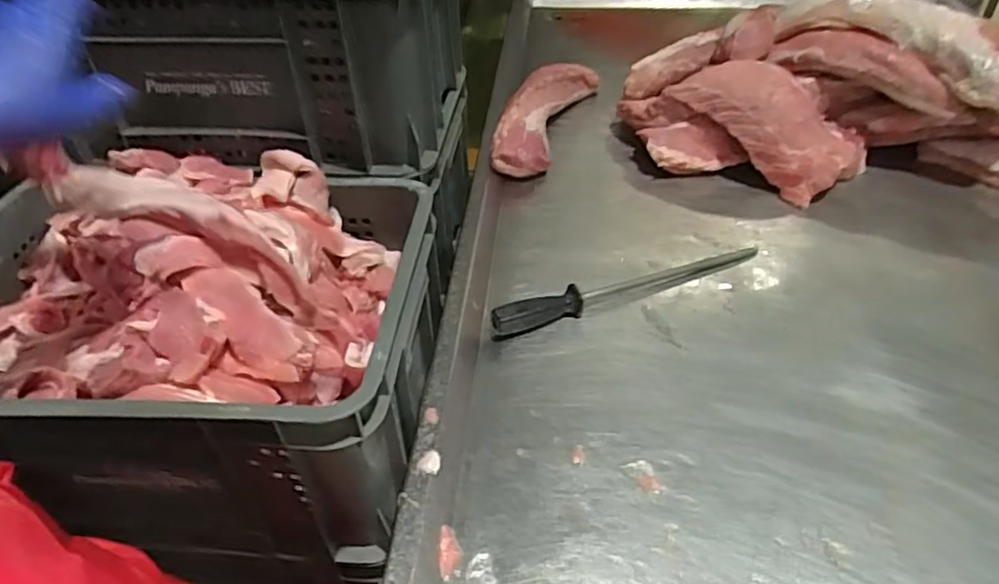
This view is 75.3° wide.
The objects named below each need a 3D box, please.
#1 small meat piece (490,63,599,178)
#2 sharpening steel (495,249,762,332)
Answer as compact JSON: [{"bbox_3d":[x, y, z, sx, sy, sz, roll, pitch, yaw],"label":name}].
[{"bbox_3d":[0.083,-0.330,1.207,0.109,0.093,0.380,14,42,16],"label":"small meat piece"},{"bbox_3d":[0.177,-0.014,0.865,0.406,0.039,0.027,-17,43,-19],"label":"sharpening steel"}]

